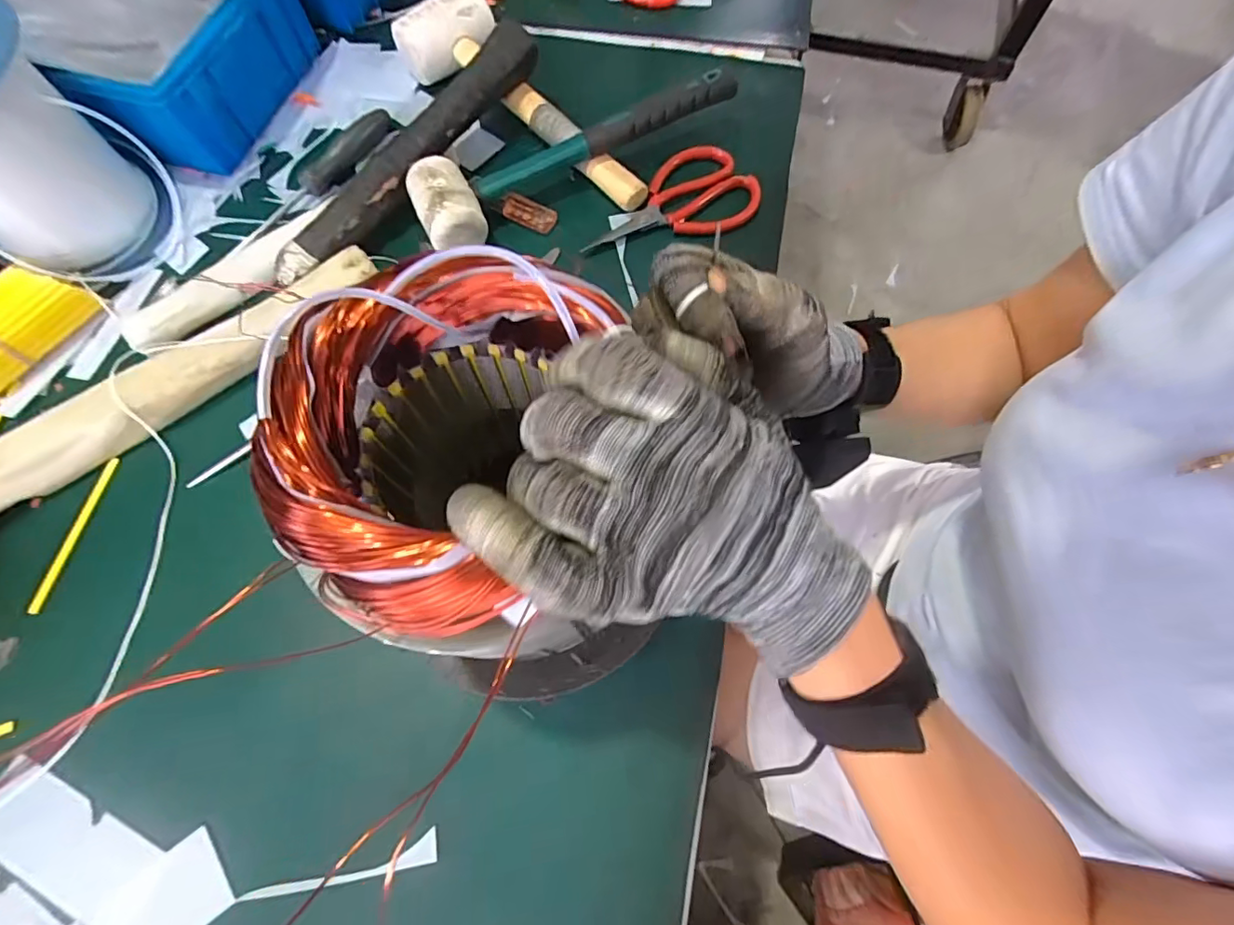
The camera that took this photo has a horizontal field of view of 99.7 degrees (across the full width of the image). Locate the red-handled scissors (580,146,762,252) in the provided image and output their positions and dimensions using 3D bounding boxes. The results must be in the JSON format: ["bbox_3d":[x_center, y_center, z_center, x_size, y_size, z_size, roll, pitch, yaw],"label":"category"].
[{"bbox_3d":[0.045,-0.227,0.449,0.154,0.013,0.084,-17,70,-5],"label":"red-handled scissors"}]

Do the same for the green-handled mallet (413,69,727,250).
[{"bbox_3d":[-0.037,-0.271,0.447,0.292,0.048,0.077,-33,72,-11],"label":"green-handled mallet"}]

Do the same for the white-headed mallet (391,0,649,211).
[{"bbox_3d":[-0.093,-0.321,0.463,0.089,0.053,0.285,-35,73,-11],"label":"white-headed mallet"}]

